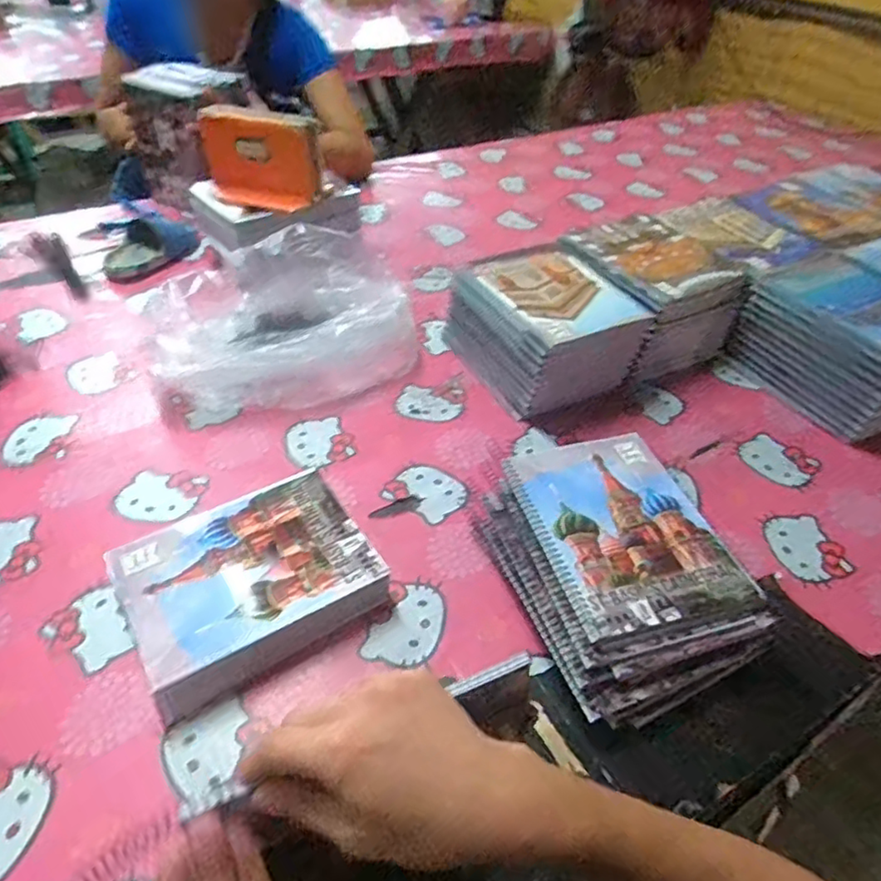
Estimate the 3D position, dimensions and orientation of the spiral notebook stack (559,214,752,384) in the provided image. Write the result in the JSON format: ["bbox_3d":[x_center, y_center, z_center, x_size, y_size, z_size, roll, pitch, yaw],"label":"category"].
[{"bbox_3d":[0.271,-0.189,0.849,0.181,0.122,0.206,-20,48,-23],"label":"spiral notebook stack"}]

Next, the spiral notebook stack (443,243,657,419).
[{"bbox_3d":[0.129,-0.137,0.792,0.167,0.119,0.197,-21,48,-23],"label":"spiral notebook stack"}]

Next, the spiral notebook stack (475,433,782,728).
[{"bbox_3d":[0.151,0.110,0.564,0.184,0.073,0.238,-16,47,-19],"label":"spiral notebook stack"}]

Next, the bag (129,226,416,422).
[{"bbox_3d":[-0.197,-0.160,0.788,0.299,0.128,0.217,-13,46,-16],"label":"bag"}]

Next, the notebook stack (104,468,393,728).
[{"bbox_3d":[-0.163,0.121,0.555,0.200,0.044,0.165,-23,49,-25],"label":"notebook stack"}]

